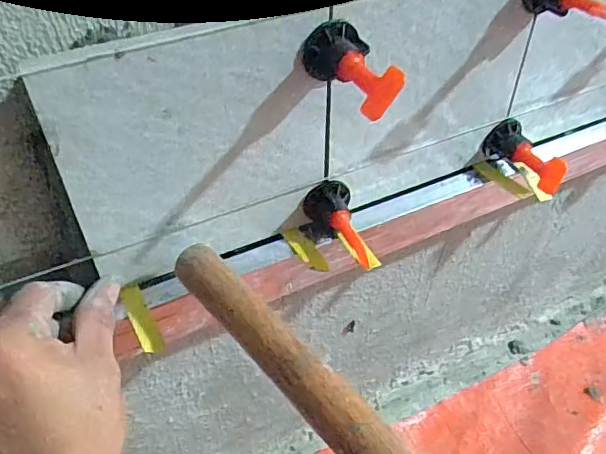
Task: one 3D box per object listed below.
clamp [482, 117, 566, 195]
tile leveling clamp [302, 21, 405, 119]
[{"bbox_3d":[0.165,-0.053,0.403,0.030,0.025,0.059,-29,52,-26],"label":"clamp"},{"bbox_3d":[0.026,-0.077,0.280,0.030,0.026,0.059,-19,48,-17],"label":"tile leveling clamp"}]

